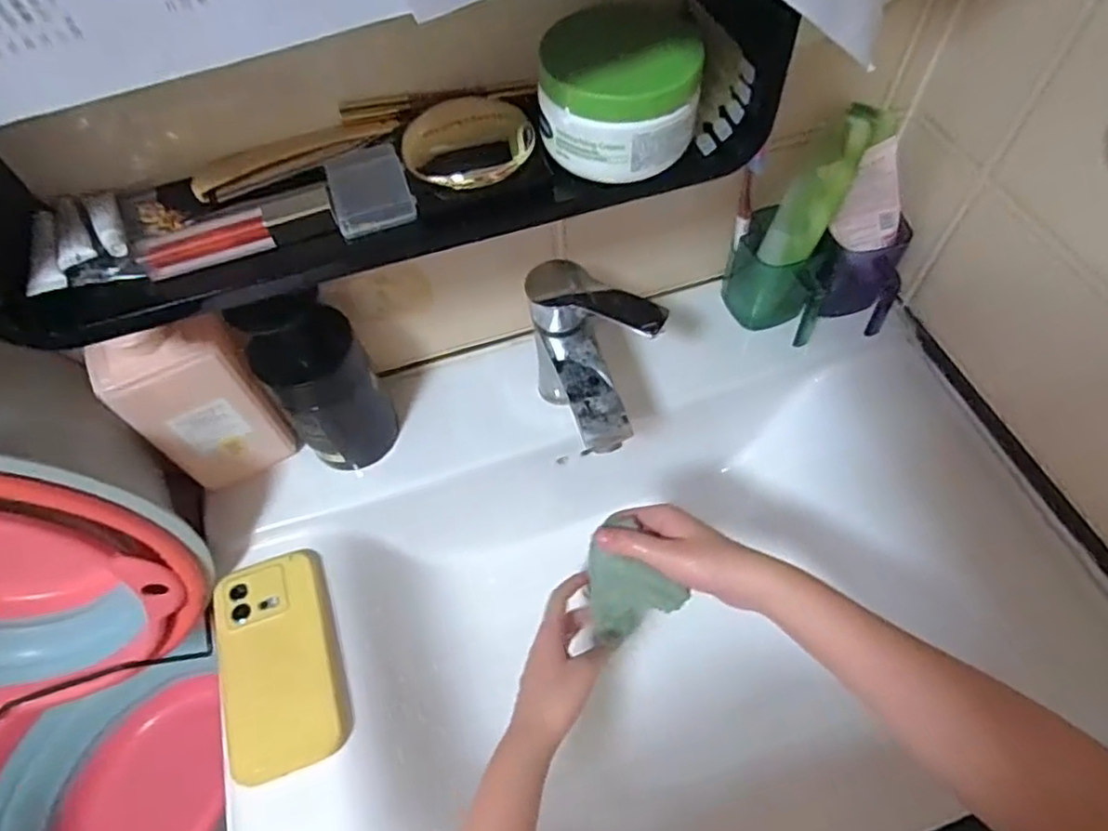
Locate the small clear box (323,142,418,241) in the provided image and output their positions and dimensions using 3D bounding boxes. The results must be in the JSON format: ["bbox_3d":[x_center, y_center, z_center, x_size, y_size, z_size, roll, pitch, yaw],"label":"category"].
[{"bbox_3d":[-0.109,-0.135,0.387,0.046,0.016,0.055,-14,59,-6],"label":"small clear box"}]

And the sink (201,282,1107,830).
[{"bbox_3d":[0.076,0.147,0.580,0.693,0.120,0.472,-17,59,-8],"label":"sink"}]

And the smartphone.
[{"bbox_3d":[-0.222,0.196,0.527,0.091,0.013,0.165,-17,59,-8],"label":"smartphone"}]

